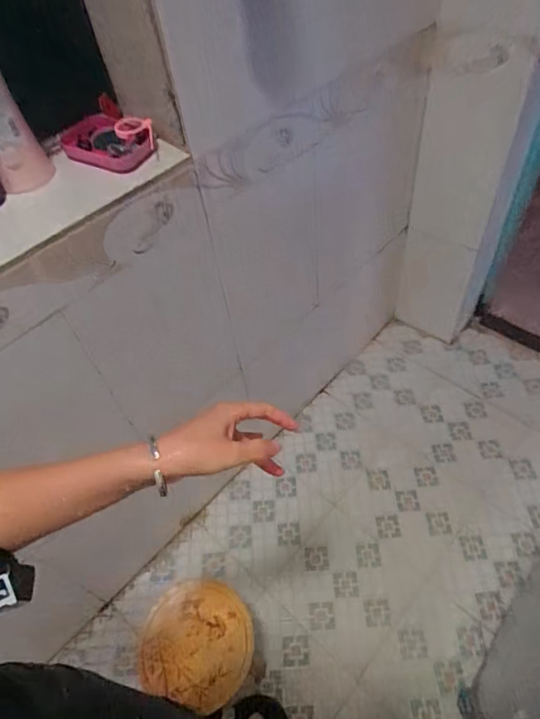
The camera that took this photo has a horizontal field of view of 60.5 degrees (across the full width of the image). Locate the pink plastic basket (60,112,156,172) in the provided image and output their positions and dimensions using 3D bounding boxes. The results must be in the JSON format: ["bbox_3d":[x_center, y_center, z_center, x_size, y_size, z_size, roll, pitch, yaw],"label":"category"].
[{"bbox_3d":[-0.258,-0.349,0.748,0.144,0.047,0.101,-4,52,3],"label":"pink plastic basket"}]

